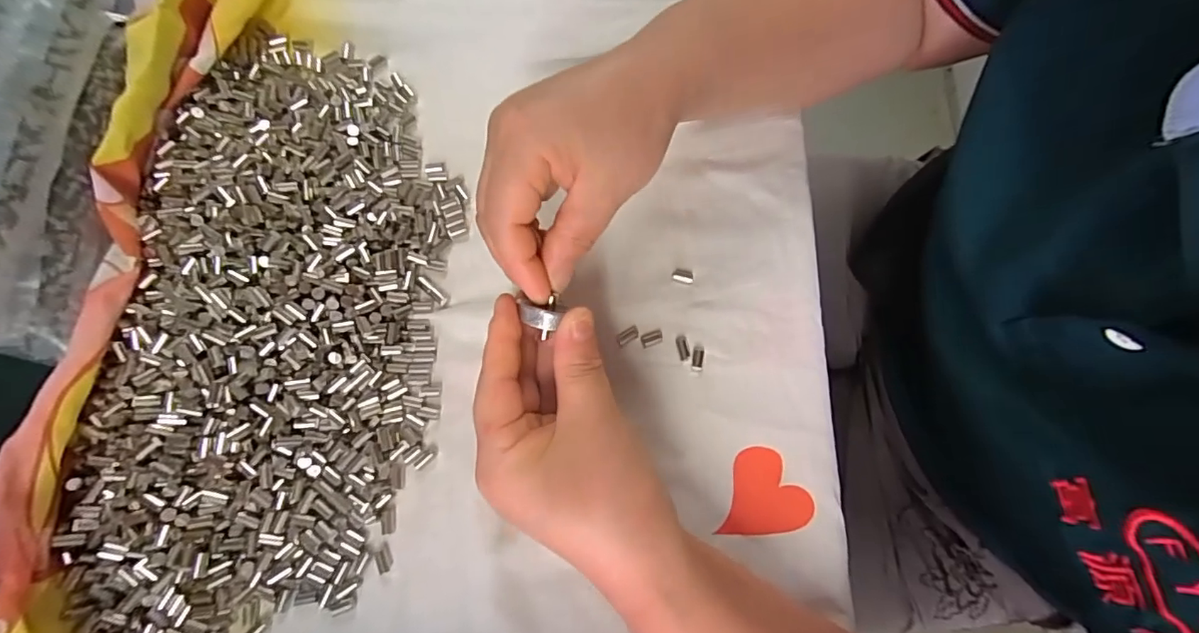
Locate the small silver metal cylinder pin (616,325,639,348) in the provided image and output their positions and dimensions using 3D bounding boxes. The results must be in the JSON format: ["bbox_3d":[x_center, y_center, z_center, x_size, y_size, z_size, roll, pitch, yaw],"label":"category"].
[{"bbox_3d":[0.015,0.010,0.283,0.013,0.004,0.007,-32,79,-9],"label":"small silver metal cylinder pin"}]

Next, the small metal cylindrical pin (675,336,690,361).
[{"bbox_3d":[0.045,0.017,0.282,0.006,0.004,0.013,-11,76,-5],"label":"small metal cylindrical pin"}]

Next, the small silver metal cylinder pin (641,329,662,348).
[{"bbox_3d":[0.028,0.012,0.282,0.012,0.004,0.007,-20,77,-7],"label":"small silver metal cylinder pin"}]

